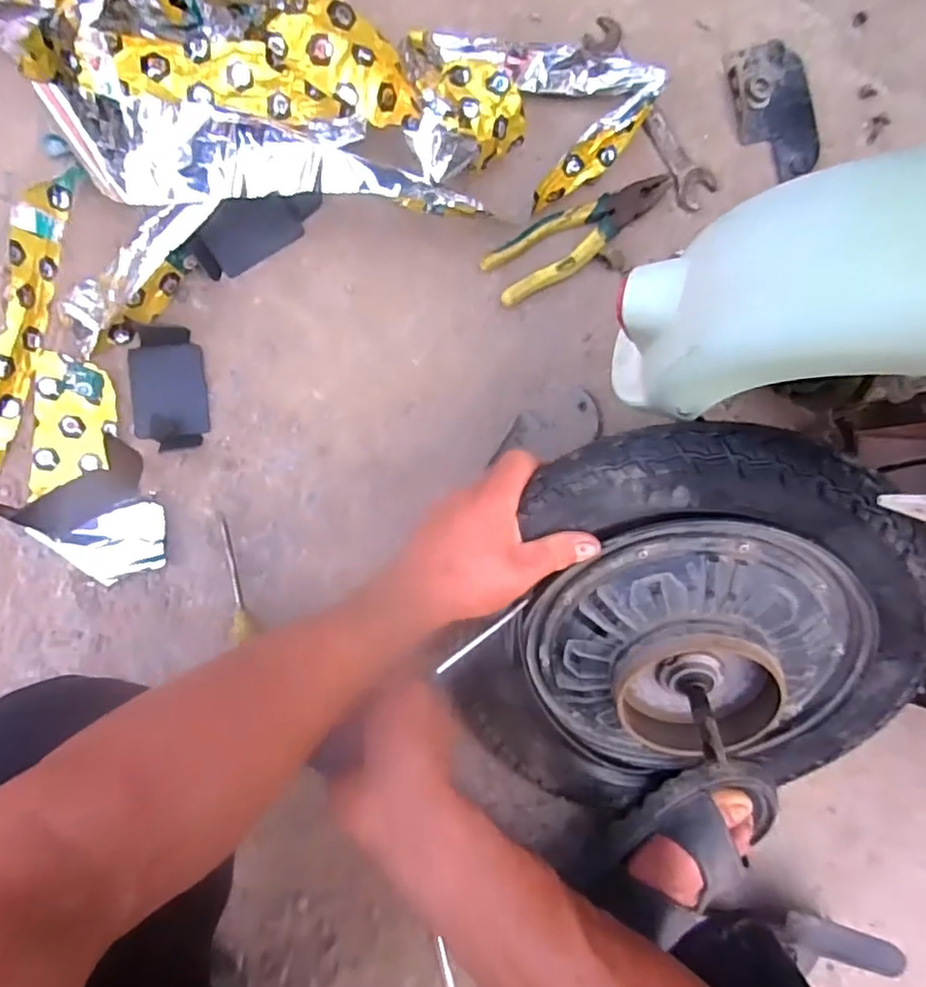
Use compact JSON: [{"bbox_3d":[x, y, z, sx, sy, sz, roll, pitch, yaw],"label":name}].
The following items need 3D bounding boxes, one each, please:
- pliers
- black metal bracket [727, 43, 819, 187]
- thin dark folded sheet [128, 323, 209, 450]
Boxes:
[{"bbox_3d":[0.113,-0.248,0.598,0.197,0.022,0.055,-31,96,-8],"label":"pliers"},{"bbox_3d":[0.313,-0.380,0.622,0.091,0.018,0.128,-20,94,-8],"label":"black metal bracket"},{"bbox_3d":[-0.256,-0.092,0.545,0.061,0.012,0.105,-5,92,-9],"label":"thin dark folded sheet"}]

